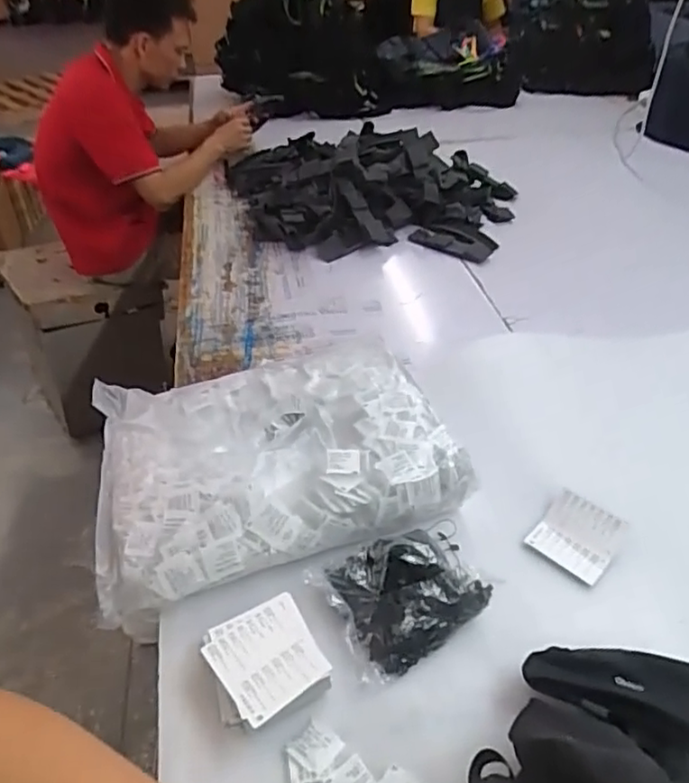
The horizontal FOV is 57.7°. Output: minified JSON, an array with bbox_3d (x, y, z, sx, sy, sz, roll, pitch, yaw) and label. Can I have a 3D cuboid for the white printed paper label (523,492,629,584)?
[{"bbox_3d":[0.281,0.175,0.756,0.088,0.011,0.088,32,73,21],"label":"white printed paper label"}]

